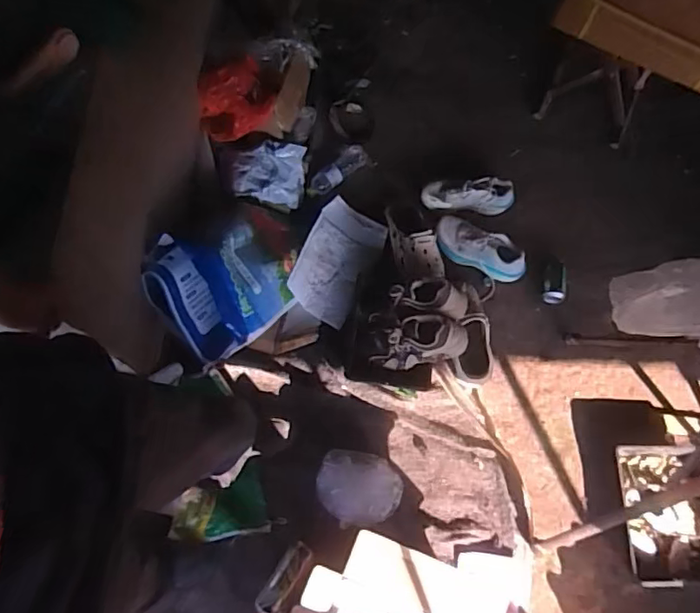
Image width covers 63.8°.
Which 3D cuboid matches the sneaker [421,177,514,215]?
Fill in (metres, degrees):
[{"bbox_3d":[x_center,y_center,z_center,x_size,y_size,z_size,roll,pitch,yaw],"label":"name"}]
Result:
[{"bbox_3d":[0.351,-0.338,1.697,0.263,0.112,0.097,3,68,0],"label":"sneaker"}]

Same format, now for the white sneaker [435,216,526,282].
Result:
[{"bbox_3d":[0.378,-0.169,1.626,0.266,0.098,0.108,23,69,8],"label":"white sneaker"}]

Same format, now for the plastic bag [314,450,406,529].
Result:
[{"bbox_3d":[0.022,0.443,1.371,0.201,0.038,0.168,5,68,1],"label":"plastic bag"}]

